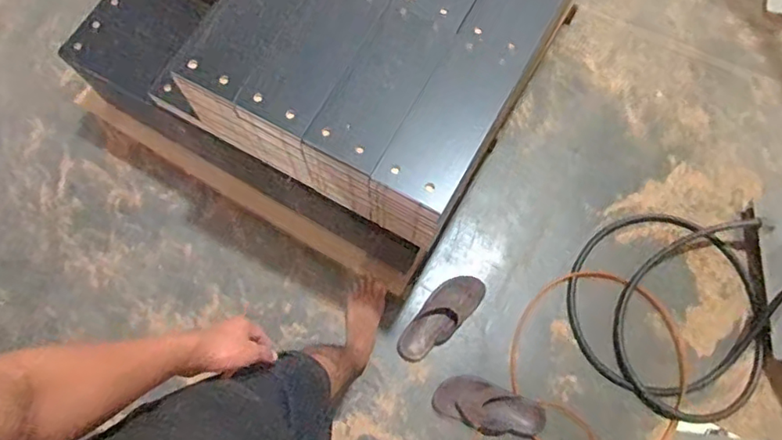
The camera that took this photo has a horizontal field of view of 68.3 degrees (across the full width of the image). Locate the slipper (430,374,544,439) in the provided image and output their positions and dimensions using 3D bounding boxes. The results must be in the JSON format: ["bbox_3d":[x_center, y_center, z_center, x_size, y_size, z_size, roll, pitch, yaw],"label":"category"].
[{"bbox_3d":[0.231,0.443,1.355,0.257,0.040,0.113,22,76,6],"label":"slipper"}]

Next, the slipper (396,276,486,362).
[{"bbox_3d":[0.122,0.242,1.432,0.104,0.053,0.263,41,78,11],"label":"slipper"}]

